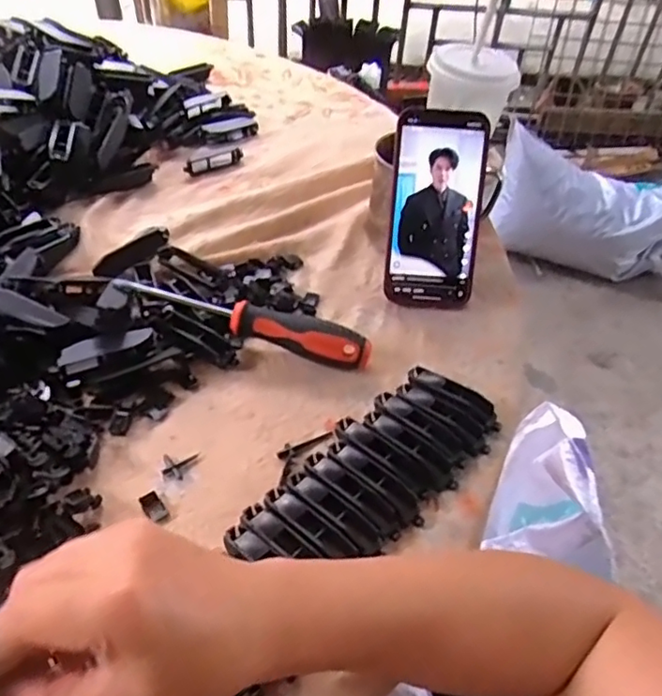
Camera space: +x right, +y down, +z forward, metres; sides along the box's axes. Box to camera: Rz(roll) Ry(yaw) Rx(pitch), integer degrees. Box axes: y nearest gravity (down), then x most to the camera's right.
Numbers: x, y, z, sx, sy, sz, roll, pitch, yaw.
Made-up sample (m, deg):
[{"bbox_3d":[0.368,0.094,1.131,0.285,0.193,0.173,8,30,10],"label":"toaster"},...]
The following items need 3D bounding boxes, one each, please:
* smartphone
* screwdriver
[{"bbox_3d":[0.088,-0.116,0.504,0.077,0.162,0.016,4,19,5],"label":"smartphone"},{"bbox_3d":[-0.069,-0.016,0.465,0.201,0.037,0.027,9,47,4],"label":"screwdriver"}]

